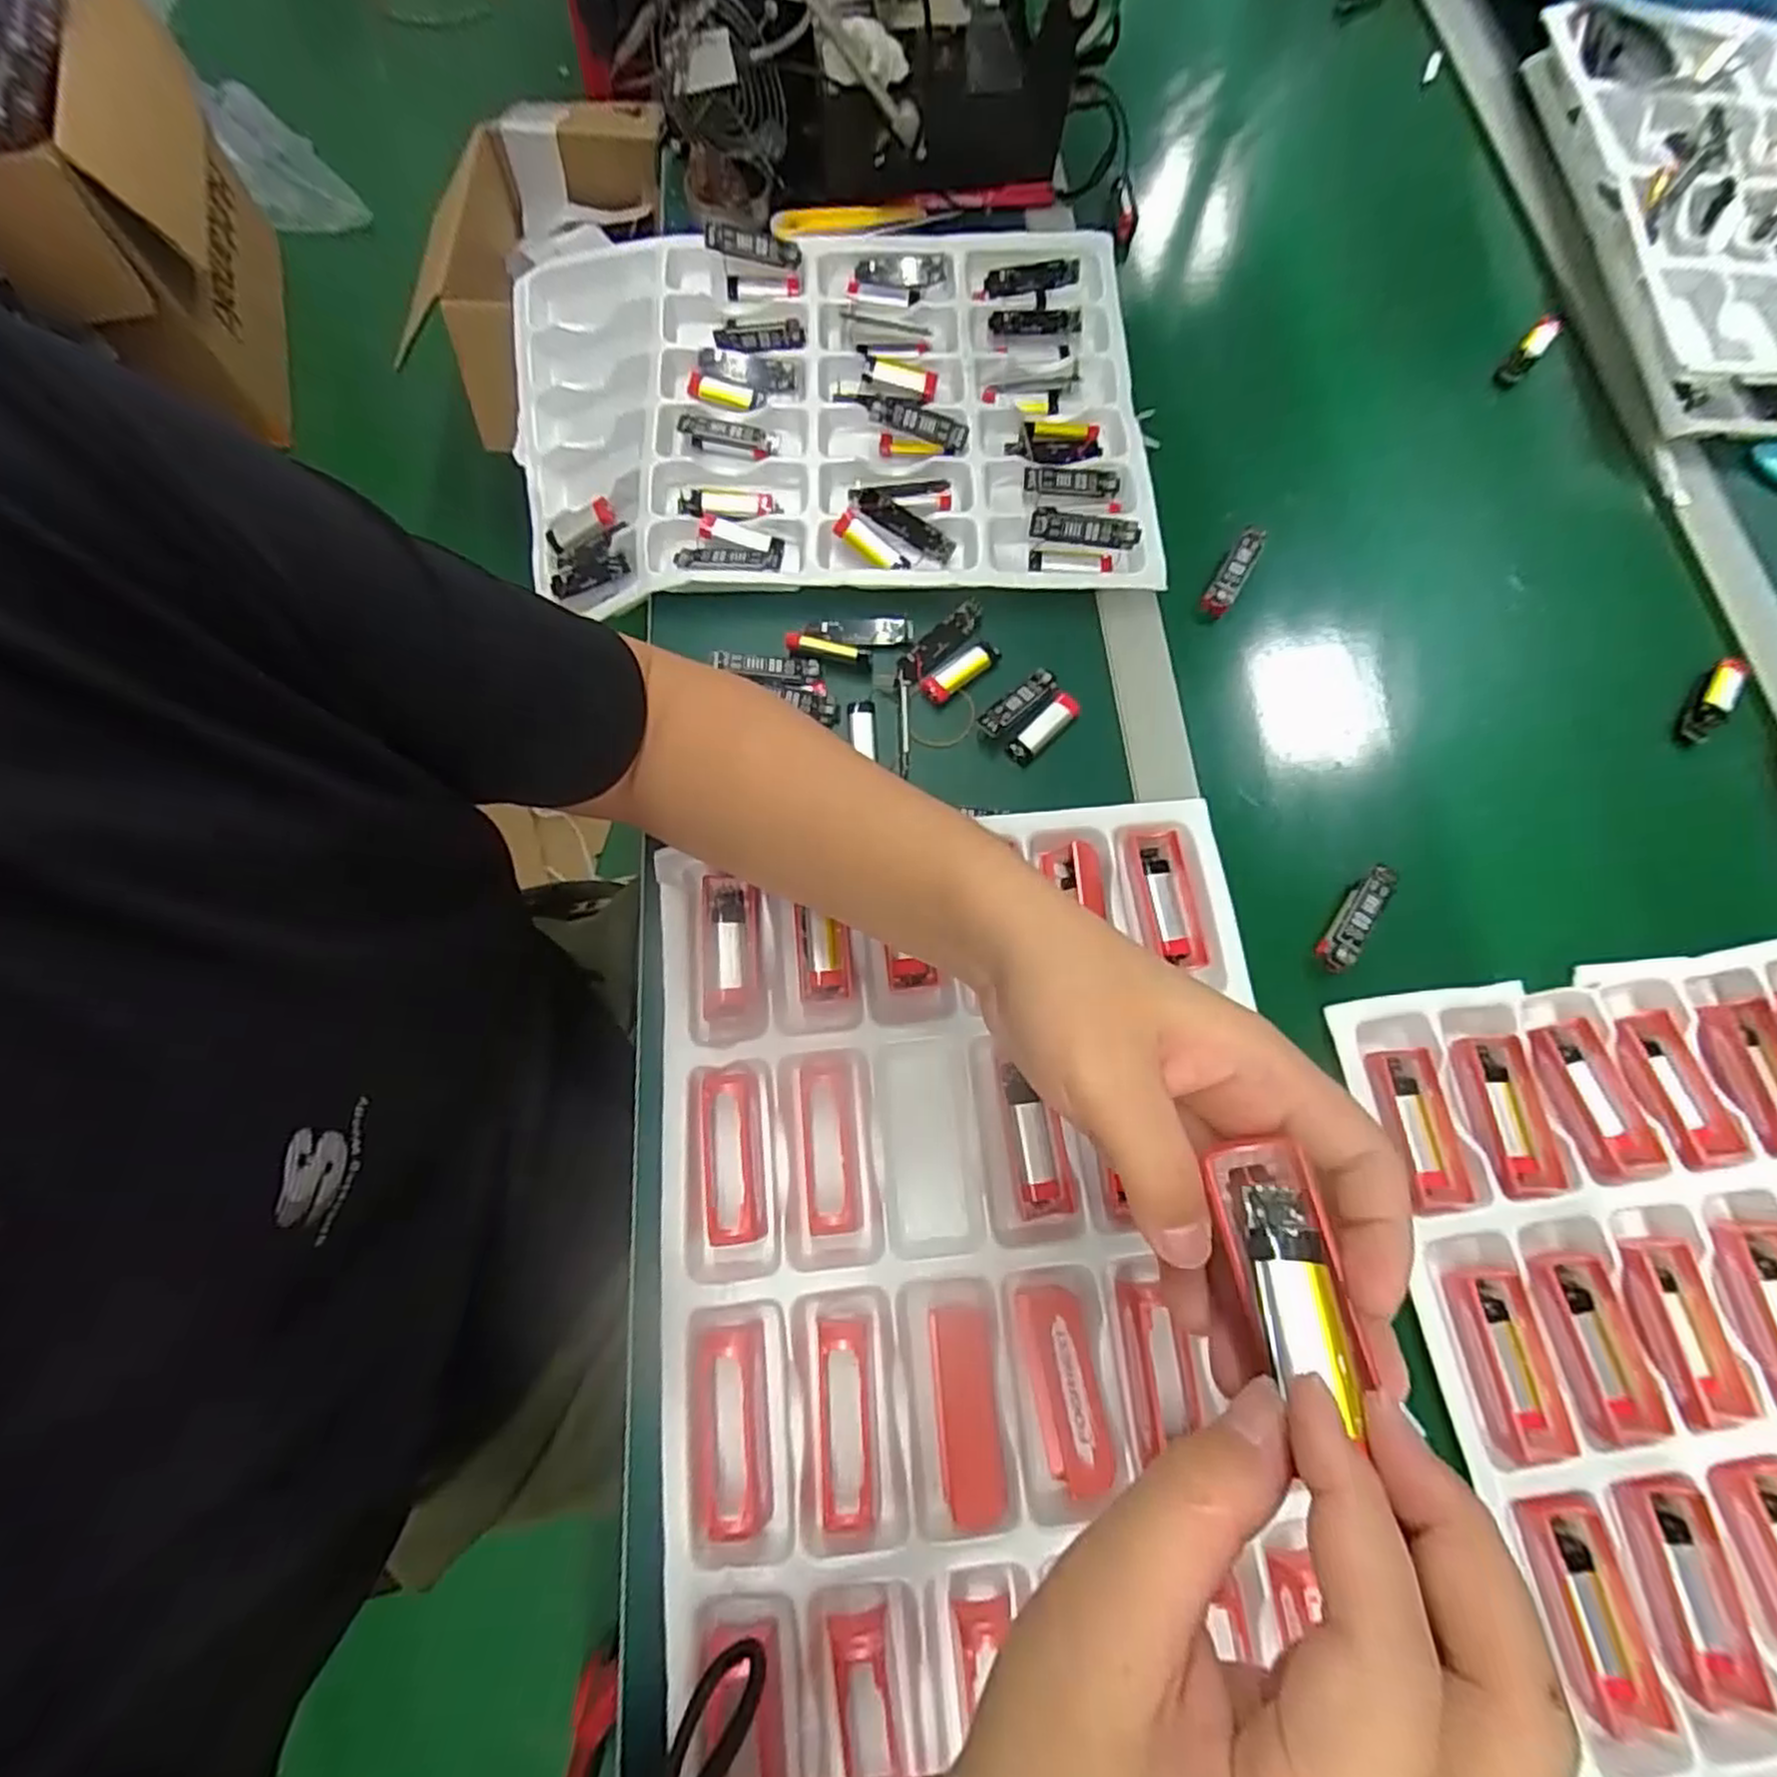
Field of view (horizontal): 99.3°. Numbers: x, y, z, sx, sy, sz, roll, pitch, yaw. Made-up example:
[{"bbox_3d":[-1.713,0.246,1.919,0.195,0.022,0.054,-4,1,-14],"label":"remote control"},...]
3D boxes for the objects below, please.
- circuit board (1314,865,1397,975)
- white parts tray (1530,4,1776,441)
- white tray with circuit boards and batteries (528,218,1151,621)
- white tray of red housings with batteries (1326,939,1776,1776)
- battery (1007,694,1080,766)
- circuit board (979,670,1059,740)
[{"bbox_3d":[0.274,0.015,0.442,0.020,0.012,0.072,37,75,9],"label":"circuit board"},{"bbox_3d":[0.771,-0.572,0.634,0.363,0.041,0.497,2,72,-2],"label":"white parts tray"},{"bbox_3d":[-0.050,-0.339,0.545,0.458,0.051,0.328,3,72,1],"label":"white tray with circuit boards and batteries"},{"bbox_3d":[0.428,0.261,0.363,0.305,0.019,0.448,-7,73,-4],"label":"white tray of red housings with batteries"},{"bbox_3d":[0.097,-0.099,0.471,0.018,0.016,0.059,42,75,10],"label":"battery"},{"bbox_3d":[0.082,-0.116,0.470,0.066,0.011,0.019,-42,79,-14],"label":"circuit board"}]

